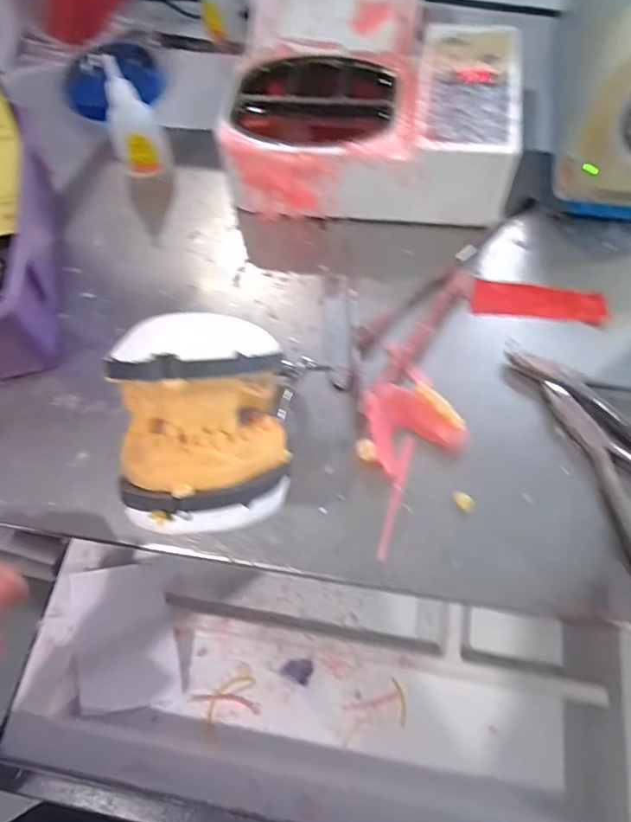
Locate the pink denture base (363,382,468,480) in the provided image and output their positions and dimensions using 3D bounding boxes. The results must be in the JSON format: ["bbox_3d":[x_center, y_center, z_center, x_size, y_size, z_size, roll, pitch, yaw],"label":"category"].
[{"bbox_3d":[0.053,0.005,0.289,0.049,0.017,0.046,-22,67,-7],"label":"pink denture base"}]

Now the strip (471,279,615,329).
[{"bbox_3d":[0.141,-0.069,0.331,0.081,0.006,0.025,6,79,10],"label":"strip"}]

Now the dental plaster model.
[{"bbox_3d":[-0.048,0.001,0.217,0.070,0.062,0.086,-5,96,8],"label":"dental plaster model"}]

